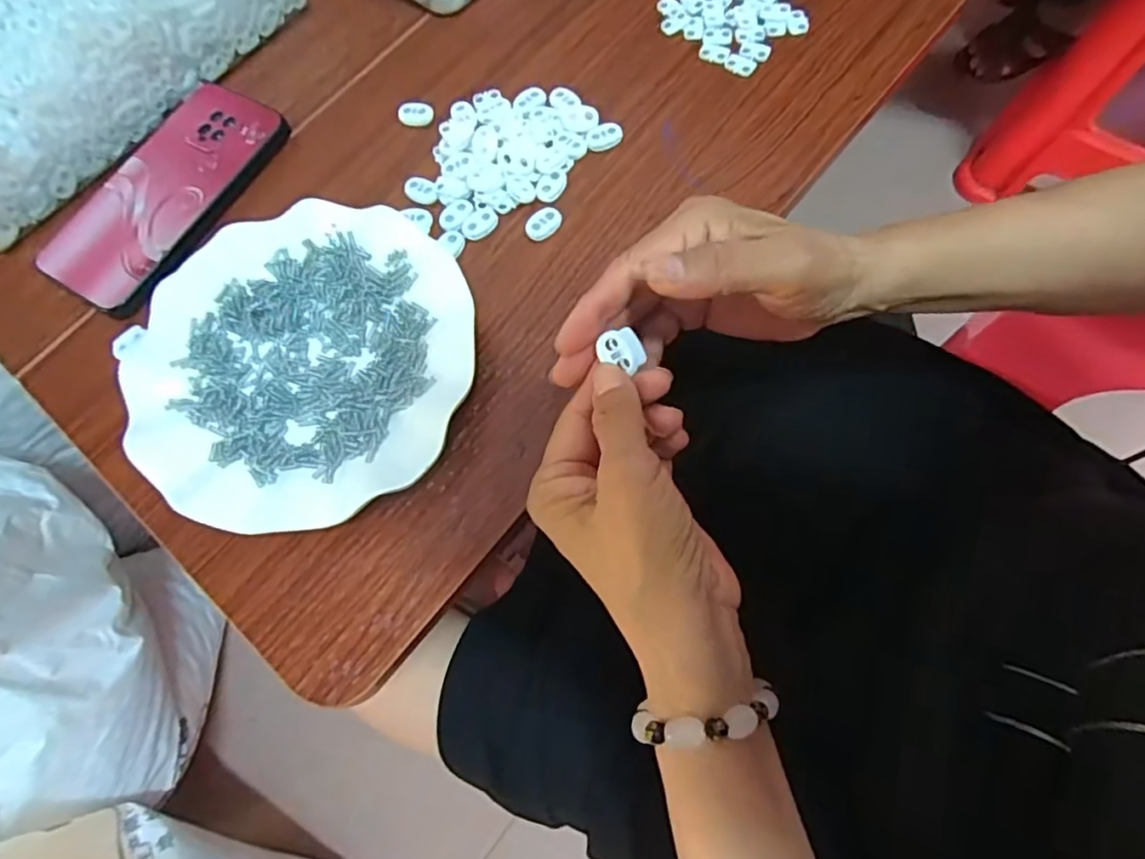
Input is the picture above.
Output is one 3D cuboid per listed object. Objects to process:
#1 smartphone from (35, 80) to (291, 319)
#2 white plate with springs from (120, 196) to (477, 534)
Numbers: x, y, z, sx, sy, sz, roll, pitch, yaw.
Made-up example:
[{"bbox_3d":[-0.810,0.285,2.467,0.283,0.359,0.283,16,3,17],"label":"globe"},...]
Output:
[{"bbox_3d":[-0.257,-0.150,0.395,0.086,0.009,0.161,26,75,14],"label":"smartphone"},{"bbox_3d":[-0.146,-0.039,0.335,0.181,0.024,0.178,-2,70,5],"label":"white plate with springs"}]

